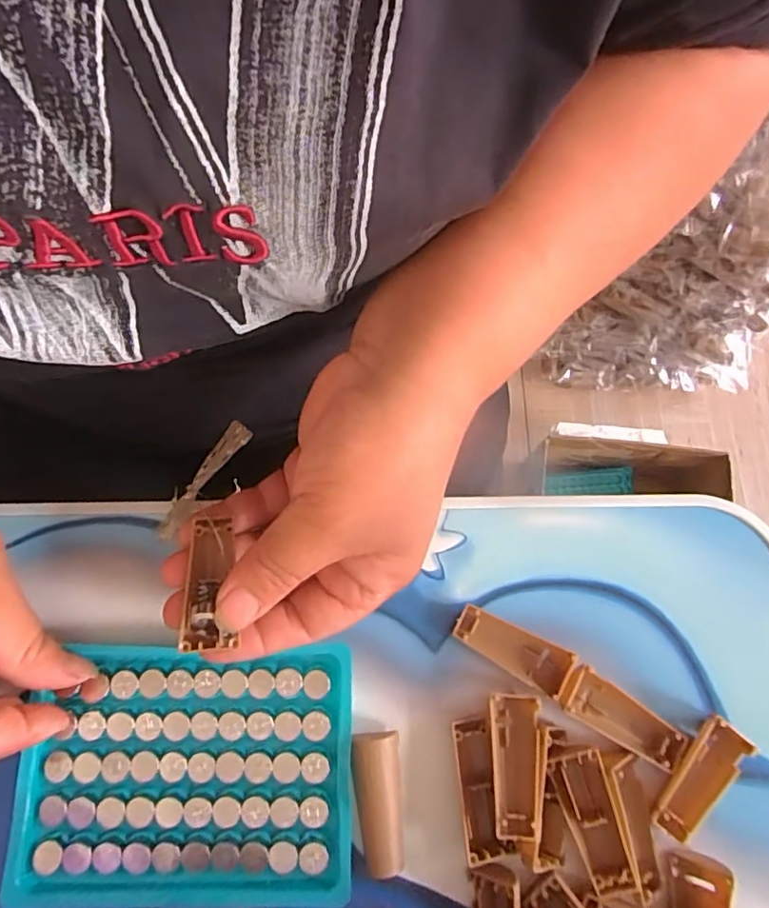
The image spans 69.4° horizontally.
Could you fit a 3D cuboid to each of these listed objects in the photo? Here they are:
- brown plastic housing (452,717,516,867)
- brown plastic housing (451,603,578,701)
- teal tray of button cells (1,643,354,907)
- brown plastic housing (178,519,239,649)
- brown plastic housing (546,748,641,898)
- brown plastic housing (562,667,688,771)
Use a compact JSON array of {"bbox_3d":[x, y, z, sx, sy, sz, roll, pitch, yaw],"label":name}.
[{"bbox_3d":[0.039,0.134,0.225,0.018,0.012,0.049,-5,75,-2],"label":"brown plastic housing"},{"bbox_3d":[0.054,0.083,0.238,0.050,0.009,0.019,26,76,6],"label":"brown plastic housing"},{"bbox_3d":[-0.079,0.130,0.226,0.129,0.013,0.097,-1,75,-1],"label":"teal tray of button cells"},{"bbox_3d":[-0.066,0.049,0.210,0.018,0.006,0.048,-2,68,-1],"label":"brown plastic housing"},{"bbox_3d":[0.082,0.144,0.218,0.020,0.011,0.050,-18,76,-5],"label":"brown plastic housing"},{"bbox_3d":[0.098,0.111,0.231,0.050,0.008,0.020,35,78,8],"label":"brown plastic housing"}]

